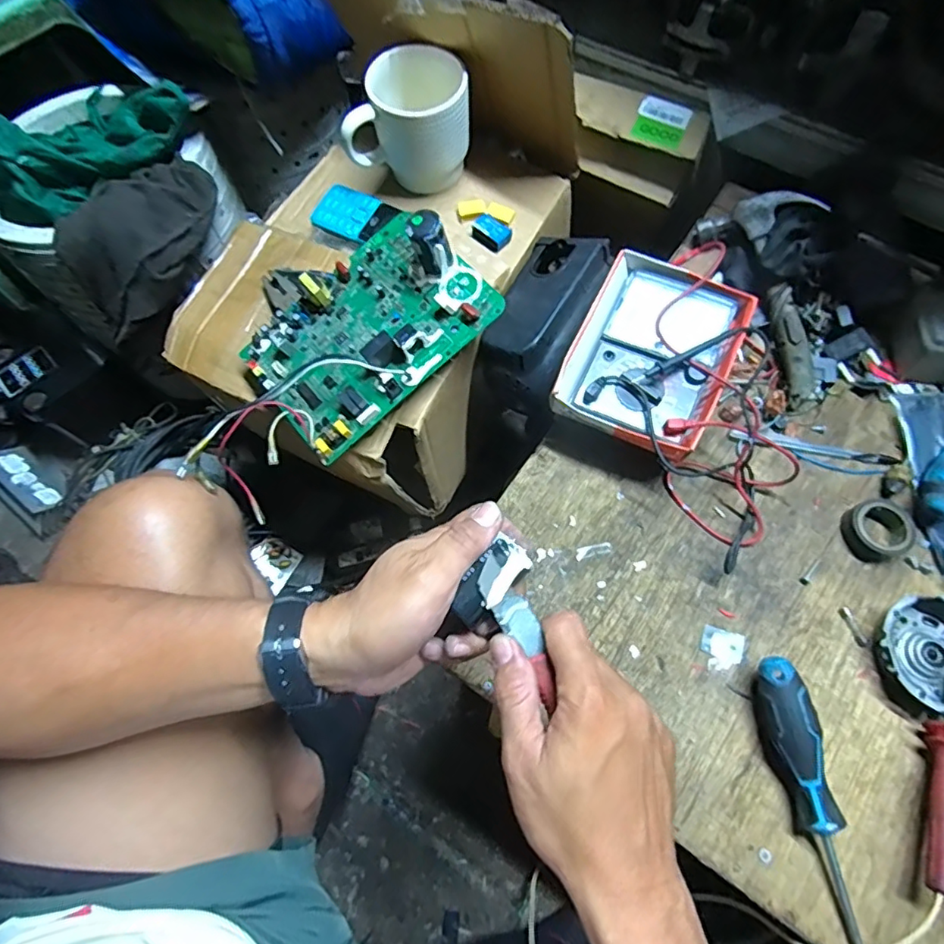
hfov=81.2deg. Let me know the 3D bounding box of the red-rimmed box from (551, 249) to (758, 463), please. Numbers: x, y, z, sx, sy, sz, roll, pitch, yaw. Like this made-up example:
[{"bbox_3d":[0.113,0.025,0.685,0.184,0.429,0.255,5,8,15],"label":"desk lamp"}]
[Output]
[{"bbox_3d":[0.161,-0.106,0.488,0.128,0.037,0.165,26,70,13],"label":"red-rimmed box"}]

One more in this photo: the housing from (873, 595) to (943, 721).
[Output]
[{"bbox_3d":[0.359,0.141,0.424,0.081,0.029,0.083,-1,67,2],"label":"housing"}]

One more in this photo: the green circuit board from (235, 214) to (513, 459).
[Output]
[{"bbox_3d":[-0.099,-0.132,0.472,0.209,0.066,0.154,-42,72,-2],"label":"green circuit board"}]

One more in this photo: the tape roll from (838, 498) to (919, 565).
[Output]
[{"bbox_3d":[0.347,0.048,0.468,0.052,0.020,0.050,-1,67,2],"label":"tape roll"}]

